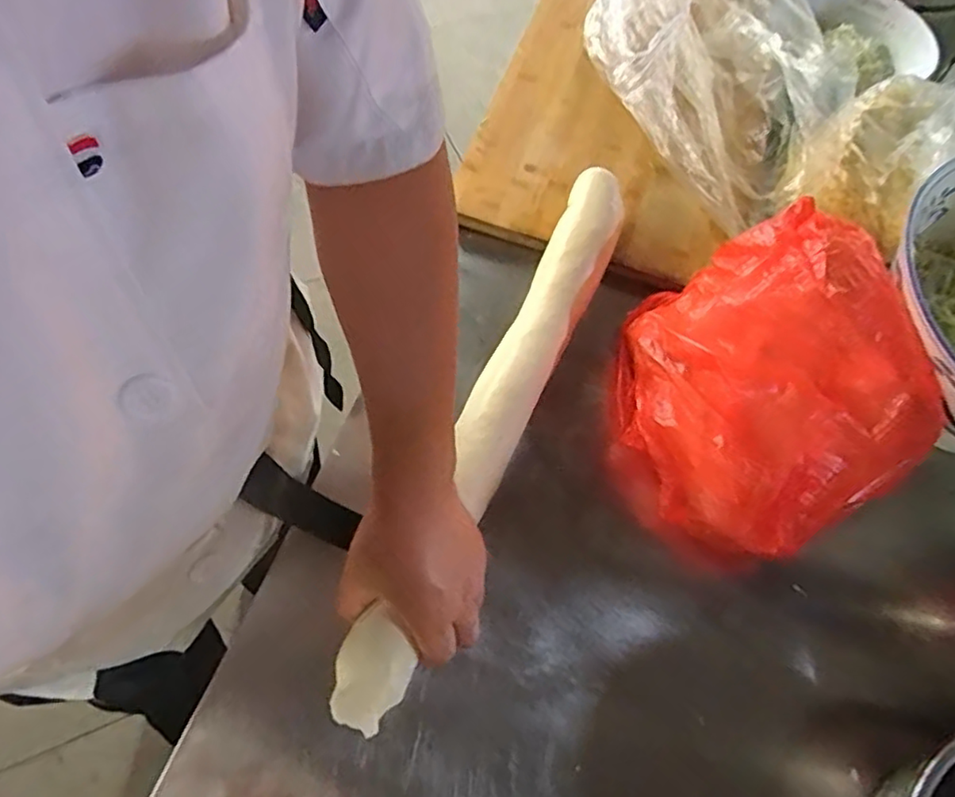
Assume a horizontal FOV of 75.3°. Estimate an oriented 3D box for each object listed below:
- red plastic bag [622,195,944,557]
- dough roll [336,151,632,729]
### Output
[{"bbox_3d":[0.231,-0.016,0.508,0.203,0.138,0.246,-21,68,-13],"label":"red plastic bag"},{"bbox_3d":[0.021,0.002,0.530,0.055,0.057,0.525,23,63,7],"label":"dough roll"}]

